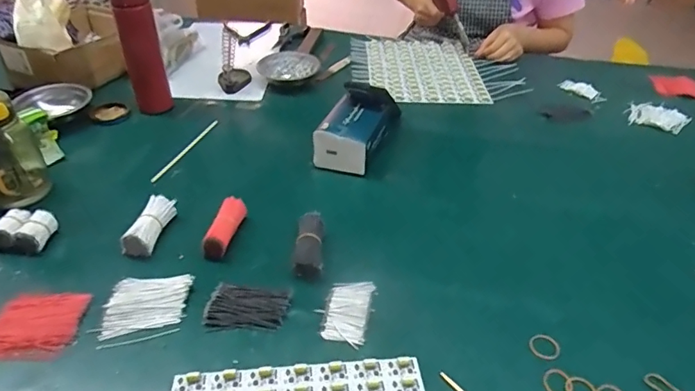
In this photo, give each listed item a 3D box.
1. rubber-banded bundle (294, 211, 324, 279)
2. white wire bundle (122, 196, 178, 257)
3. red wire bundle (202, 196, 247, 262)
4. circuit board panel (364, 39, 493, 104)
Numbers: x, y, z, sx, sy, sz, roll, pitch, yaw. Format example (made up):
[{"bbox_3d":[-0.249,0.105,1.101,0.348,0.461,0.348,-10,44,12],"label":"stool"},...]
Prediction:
[{"bbox_3d":[-0.048,0.063,0.608,0.033,0.032,0.096,0,38,-1],"label":"rubber-banded bundle"},{"bbox_3d":[-0.261,0.039,0.637,0.031,0.031,0.090,11,51,14],"label":"white wire bundle"},{"bbox_3d":[-0.160,0.043,0.639,0.031,0.033,0.093,6,38,7],"label":"red wire bundle"},{"bbox_3d":[0.168,-0.282,1.069,0.240,0.008,0.293,1,43,-4],"label":"circuit board panel"}]

